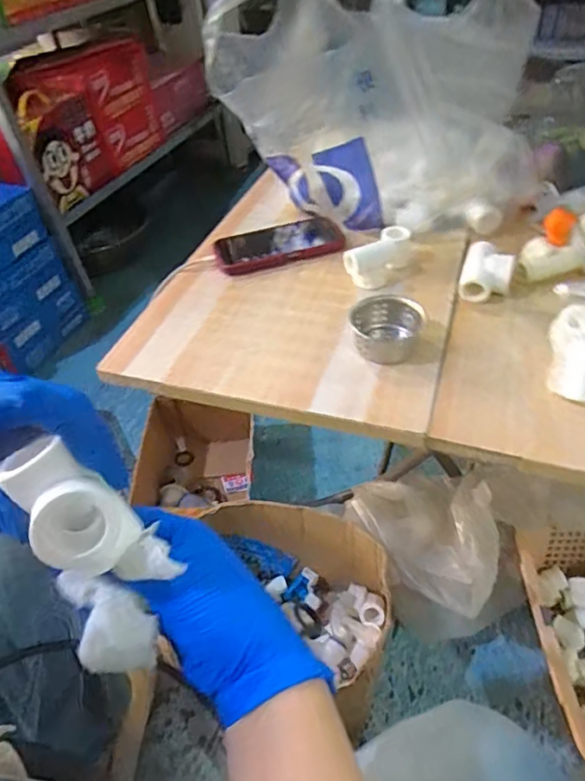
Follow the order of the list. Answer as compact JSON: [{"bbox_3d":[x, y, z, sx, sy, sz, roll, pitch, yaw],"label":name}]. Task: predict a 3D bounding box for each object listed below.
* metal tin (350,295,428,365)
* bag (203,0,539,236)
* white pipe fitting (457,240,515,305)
[{"bbox_3d":[0.096,-0.065,0.557,0.070,0.037,0.068,-3,44,3],"label":"metal tin"},{"bbox_3d":[0.102,-0.397,0.692,0.378,0.287,0.243,26,52,30],"label":"bag"},{"bbox_3d":[0.218,-0.132,0.615,0.053,0.043,0.068,13,46,18],"label":"white pipe fitting"}]

